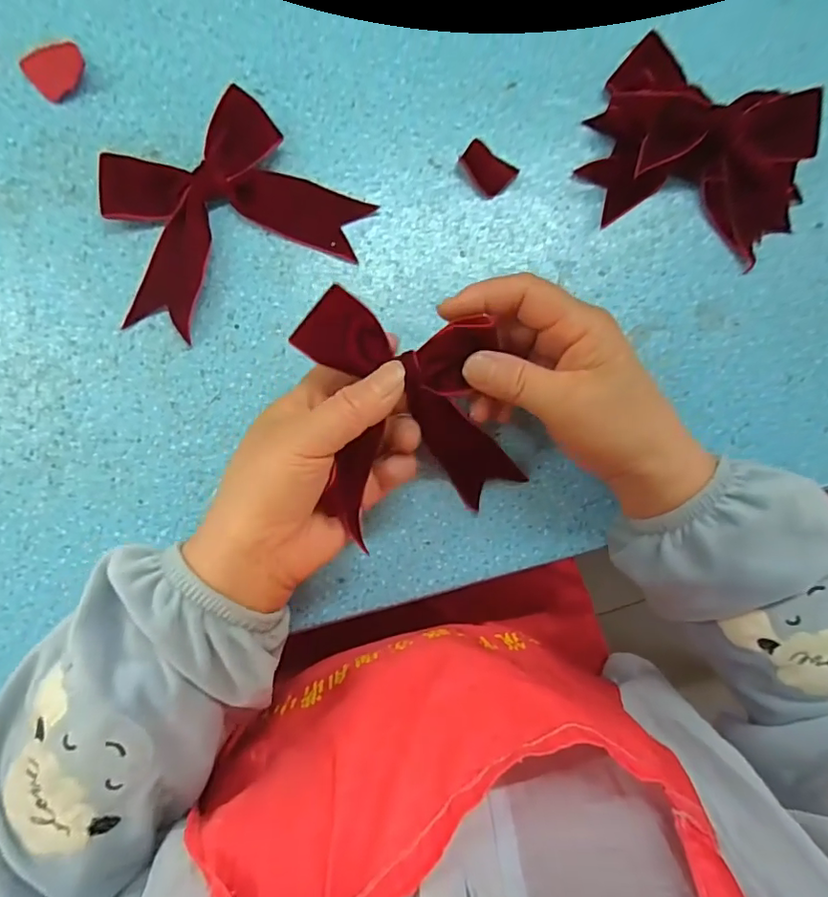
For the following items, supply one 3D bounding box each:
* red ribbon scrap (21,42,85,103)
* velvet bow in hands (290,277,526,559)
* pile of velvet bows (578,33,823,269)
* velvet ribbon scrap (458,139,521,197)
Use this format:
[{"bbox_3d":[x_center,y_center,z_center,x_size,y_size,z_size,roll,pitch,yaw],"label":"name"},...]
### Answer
[{"bbox_3d":[-0.213,-0.227,0.327,0.033,0.004,0.030,0,86,-5],"label":"red ribbon scrap"},{"bbox_3d":[0.000,-0.021,0.293,0.102,0.070,0.118,-13,87,-6],"label":"velvet bow in hands"},{"bbox_3d":[0.185,-0.184,0.340,0.148,0.044,0.110,27,84,-3],"label":"pile of velvet bows"},{"bbox_3d":[0.046,-0.177,0.345,0.034,0.004,0.025,39,84,-2],"label":"velvet ribbon scrap"}]

